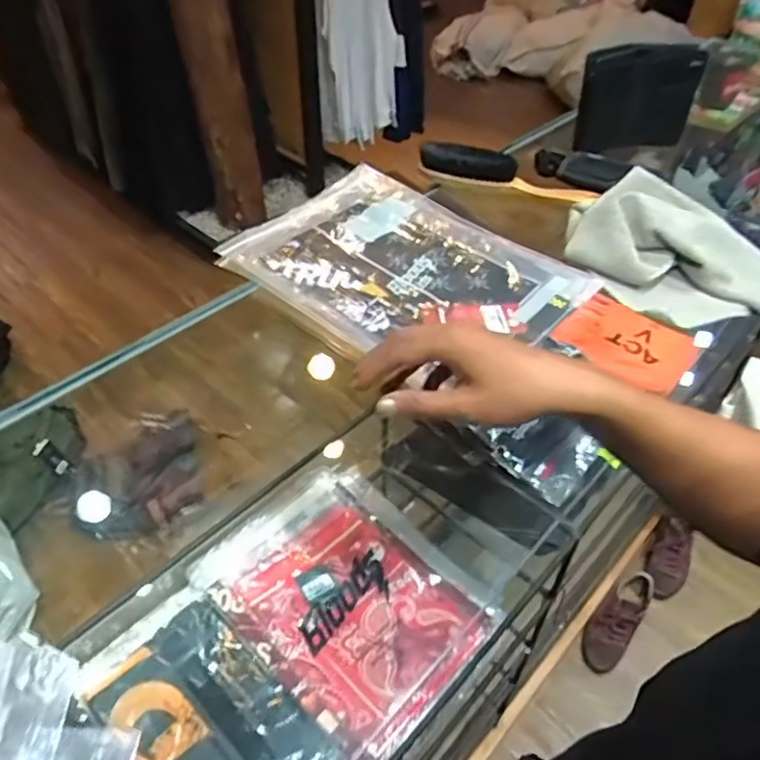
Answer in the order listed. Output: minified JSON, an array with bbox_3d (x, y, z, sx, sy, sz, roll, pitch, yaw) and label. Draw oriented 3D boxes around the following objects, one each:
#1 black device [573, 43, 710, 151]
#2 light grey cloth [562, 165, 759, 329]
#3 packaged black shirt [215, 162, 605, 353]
[{"bbox_3d":[0.345,-0.371,0.814,0.156,0.142,0.028,-2,53,-2],"label":"black device"},{"bbox_3d":[0.313,-0.141,0.650,0.176,0.075,0.235,-30,52,-27],"label":"light grey cloth"},{"bbox_3d":[0.025,-0.127,0.651,0.346,0.028,0.237,31,52,27],"label":"packaged black shirt"}]

